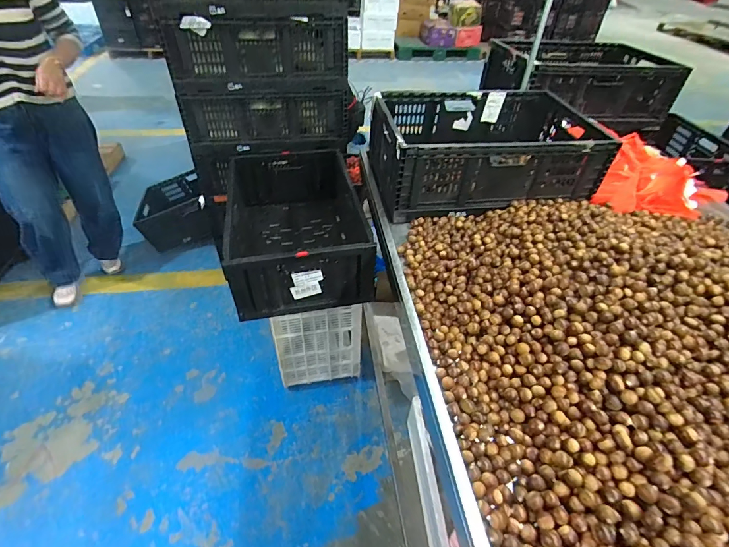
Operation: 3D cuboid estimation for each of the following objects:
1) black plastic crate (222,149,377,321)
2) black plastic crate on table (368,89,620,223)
[{"bbox_3d":[-0.214,-0.155,1.264,0.398,0.240,0.614,-7,44,-10],"label":"black plastic crate"},{"bbox_3d":[0.364,-0.379,1.147,0.628,0.209,0.394,-6,44,-8],"label":"black plastic crate on table"}]

